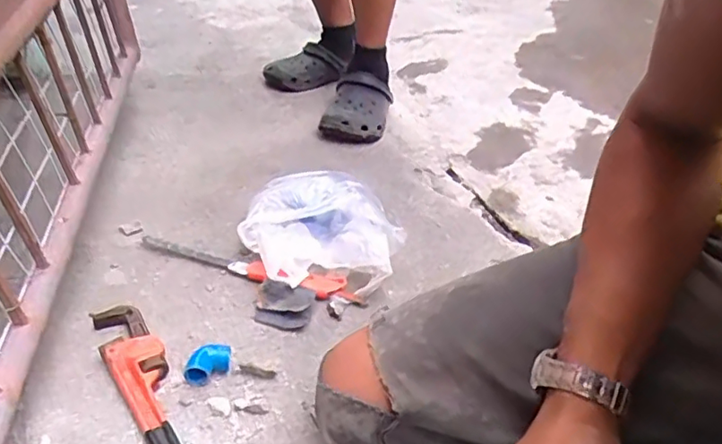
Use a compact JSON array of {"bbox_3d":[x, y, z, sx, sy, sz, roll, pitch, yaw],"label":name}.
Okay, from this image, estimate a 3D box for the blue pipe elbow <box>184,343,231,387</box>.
[{"bbox_3d":[-0.160,0.148,0.616,0.050,0.028,0.026,-20,42,-18],"label":"blue pipe elbow"}]

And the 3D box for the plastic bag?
[{"bbox_3d":[-0.050,0.014,0.781,0.195,0.073,0.190,-24,43,-22],"label":"plastic bag"}]

